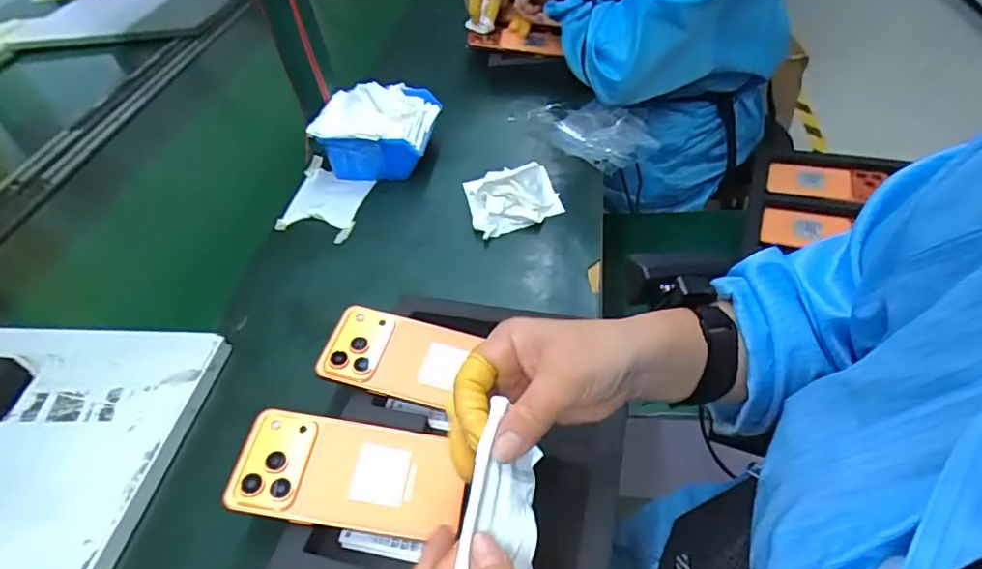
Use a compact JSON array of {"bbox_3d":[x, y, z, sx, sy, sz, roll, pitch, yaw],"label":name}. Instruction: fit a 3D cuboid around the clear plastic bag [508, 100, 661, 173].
[{"bbox_3d":[0.129,-0.213,0.735,0.130,0.024,0.187,-37,51,-23],"label":"clear plastic bag"}]

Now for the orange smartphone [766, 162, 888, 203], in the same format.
[{"bbox_3d":[0.500,-0.154,0.834,0.155,0.013,0.069,8,58,11],"label":"orange smartphone"}]

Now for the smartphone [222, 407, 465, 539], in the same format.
[{"bbox_3d":[-0.101,0.135,0.402,0.159,0.007,0.076,9,51,-1],"label":"smartphone"}]

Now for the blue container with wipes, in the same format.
[{"bbox_3d":[-0.140,-0.196,0.725,0.137,0.084,0.134,8,46,15],"label":"blue container with wipes"}]

